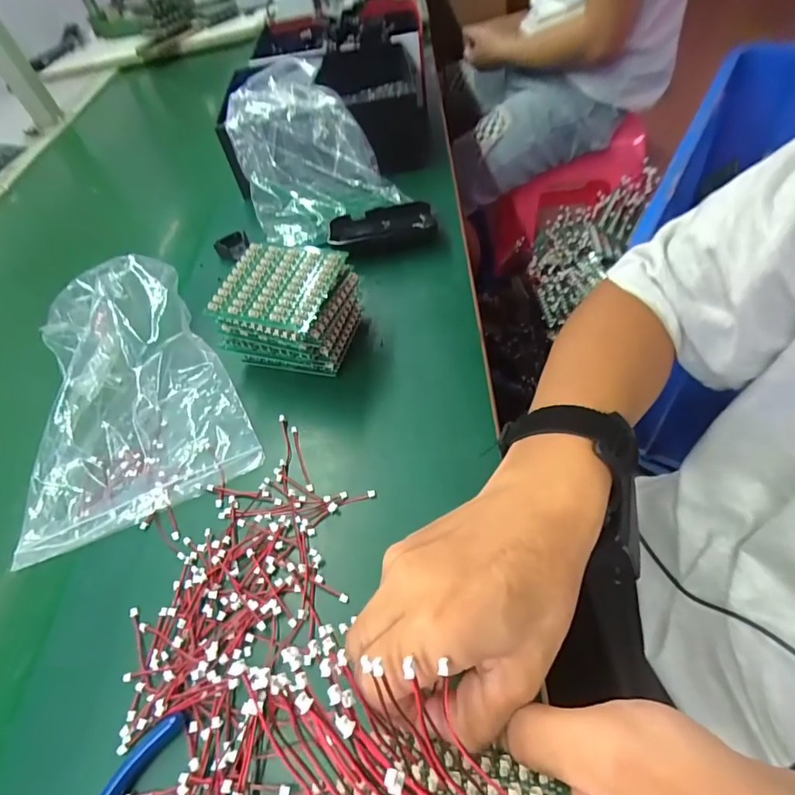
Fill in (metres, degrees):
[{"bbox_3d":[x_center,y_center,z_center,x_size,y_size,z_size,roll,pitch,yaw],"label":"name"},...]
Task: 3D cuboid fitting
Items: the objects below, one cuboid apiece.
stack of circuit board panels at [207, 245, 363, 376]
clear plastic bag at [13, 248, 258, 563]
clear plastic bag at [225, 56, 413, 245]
[{"bbox_3d":[-0.088,-0.069,0.381,0.093,0.075,0.084,14,55,16],"label":"stack of circuit board panels"},{"bbox_3d":[-0.229,-0.013,0.364,0.173,0.059,0.223,-25,55,-12],"label":"clear plastic bag"},{"bbox_3d":[-0.110,-0.284,0.515,0.144,0.098,0.200,-25,54,-13],"label":"clear plastic bag"}]

